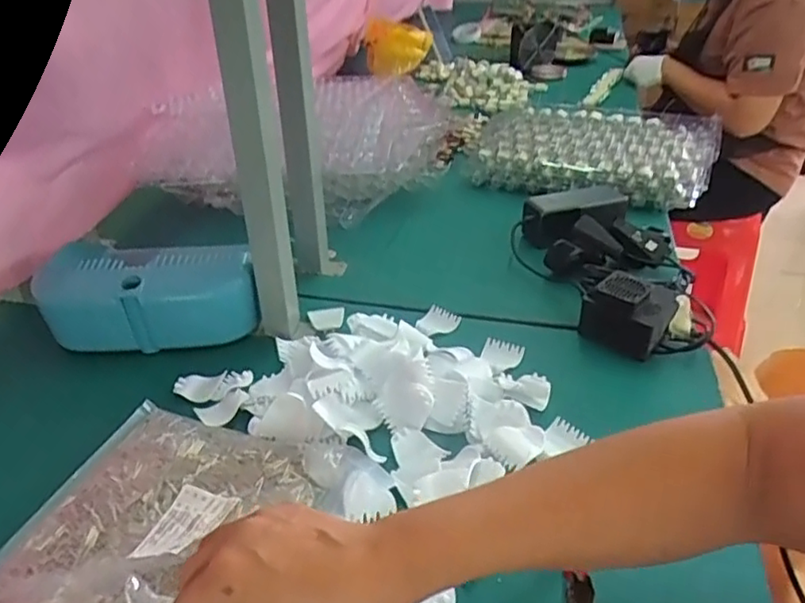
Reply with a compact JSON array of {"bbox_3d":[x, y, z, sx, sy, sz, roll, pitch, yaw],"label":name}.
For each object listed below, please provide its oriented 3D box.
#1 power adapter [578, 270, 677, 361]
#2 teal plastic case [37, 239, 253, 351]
[{"bbox_3d":[0.228,0.007,0.632,0.078,0.060,0.070,20,38,30],"label":"power adapter"},{"bbox_3d":[-0.250,-0.004,0.630,0.201,0.093,0.067,1,32,4],"label":"teal plastic case"}]

